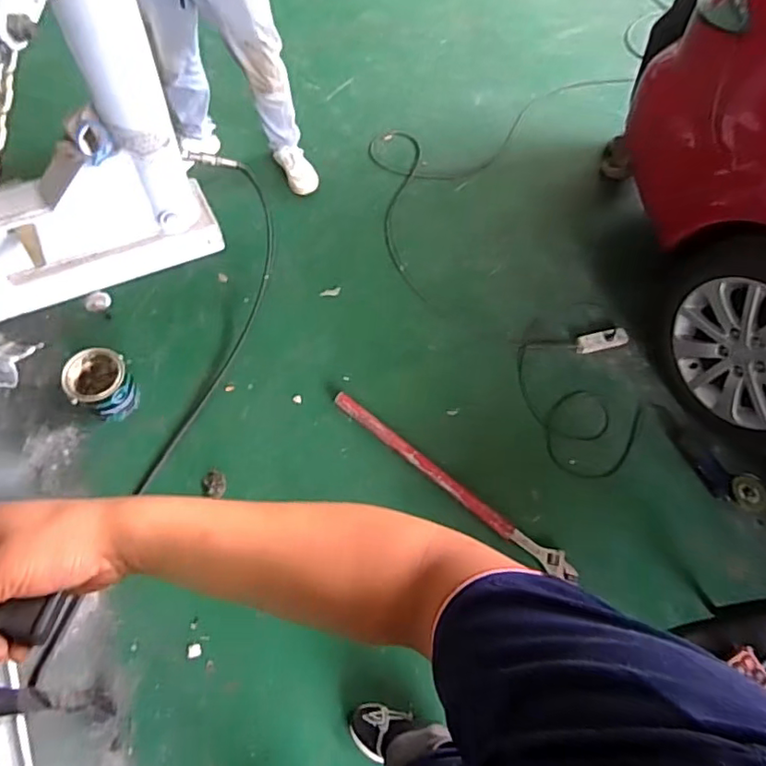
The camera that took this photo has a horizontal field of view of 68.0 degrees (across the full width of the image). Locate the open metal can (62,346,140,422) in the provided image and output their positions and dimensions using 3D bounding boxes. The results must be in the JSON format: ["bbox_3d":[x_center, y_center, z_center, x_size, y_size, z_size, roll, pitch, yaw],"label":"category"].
[{"bbox_3d":[-0.798,0.008,1.618,0.167,0.135,0.180,-32,70,-18],"label":"open metal can"}]

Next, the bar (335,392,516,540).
[{"bbox_3d":[0.111,0.224,1.621,0.624,0.030,0.047,37,67,14],"label":"bar"}]

